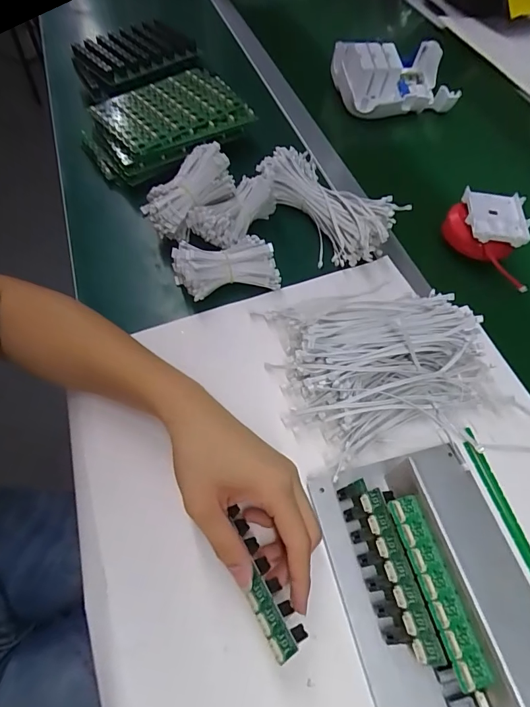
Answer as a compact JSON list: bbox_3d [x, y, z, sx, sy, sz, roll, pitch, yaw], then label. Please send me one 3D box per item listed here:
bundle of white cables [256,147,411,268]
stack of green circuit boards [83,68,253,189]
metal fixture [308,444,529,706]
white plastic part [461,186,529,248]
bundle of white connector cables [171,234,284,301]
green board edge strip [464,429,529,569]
[{"bbox_3d":[0.074,-0.187,0.498,0.098,0.054,0.185,-29,65,-19],"label":"bundle of white cables"},{"bbox_3d":[-0.139,-0.320,0.564,0.214,0.050,0.147,-30,66,-20],"label":"stack of green circuit boards"},{"bbox_3d":[0.128,0.167,0.281,0.135,0.057,0.196,-12,61,-10],"label":"metal fixture"},{"bbox_3d":[0.270,-0.160,0.466,0.069,0.012,0.084,9,59,4],"label":"white plastic part"},{"bbox_3d":[-0.042,-0.093,0.440,0.110,0.046,0.049,-14,61,-12],"label":"bundle of white connector cables"},{"bbox_3d":[0.211,0.155,0.326,0.015,0.004,0.194,-11,61,-10],"label":"green board edge strip"}]

